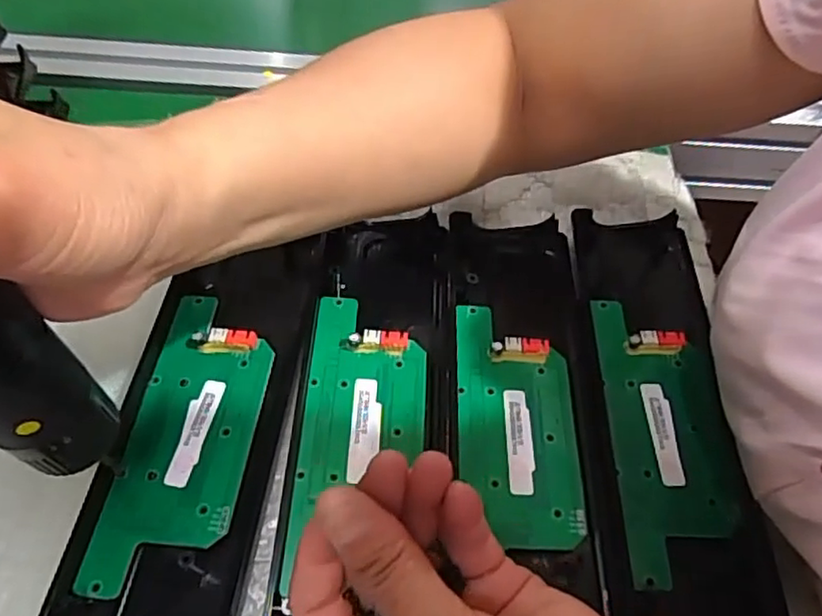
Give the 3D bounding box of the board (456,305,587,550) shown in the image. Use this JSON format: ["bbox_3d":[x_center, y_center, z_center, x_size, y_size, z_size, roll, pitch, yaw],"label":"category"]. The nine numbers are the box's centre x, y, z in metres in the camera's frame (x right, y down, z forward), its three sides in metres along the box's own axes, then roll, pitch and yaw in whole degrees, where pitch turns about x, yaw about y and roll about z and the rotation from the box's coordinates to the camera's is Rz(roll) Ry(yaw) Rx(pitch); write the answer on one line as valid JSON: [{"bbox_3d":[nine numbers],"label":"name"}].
[{"bbox_3d":[0.049,0.049,0.287,0.054,0.007,0.113,3,58,-1],"label":"board"}]

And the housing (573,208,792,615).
[{"bbox_3d":[0.119,0.053,0.286,0.068,0.013,0.241,4,58,0],"label":"housing"}]

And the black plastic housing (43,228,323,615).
[{"bbox_3d":[-0.097,0.066,0.268,0.070,0.018,0.217,7,58,2],"label":"black plastic housing"}]

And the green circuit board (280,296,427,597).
[{"bbox_3d":[-0.021,0.051,0.280,0.054,0.008,0.129,3,58,0],"label":"green circuit board"}]

